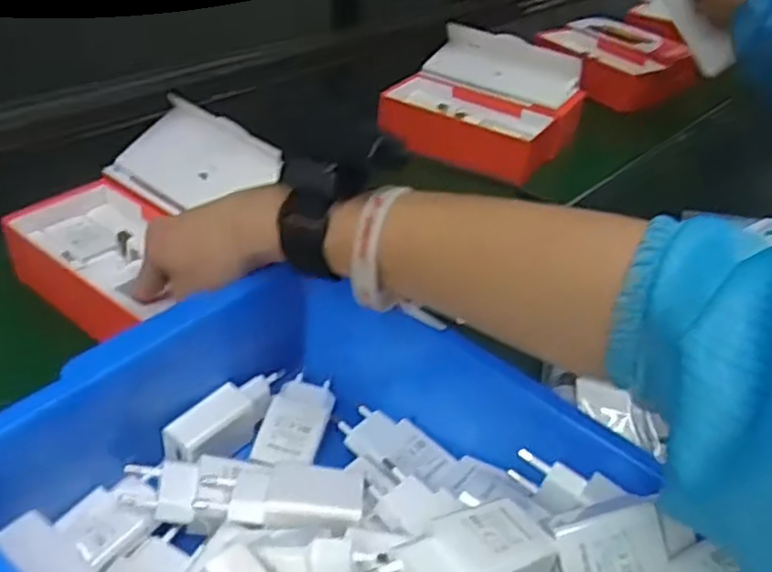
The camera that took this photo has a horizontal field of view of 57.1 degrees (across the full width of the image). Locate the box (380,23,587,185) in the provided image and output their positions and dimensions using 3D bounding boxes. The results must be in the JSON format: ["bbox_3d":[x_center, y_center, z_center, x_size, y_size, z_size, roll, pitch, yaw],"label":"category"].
[{"bbox_3d":[0.109,-0.211,0.803,0.189,0.109,0.154,21,35,25],"label":"box"}]

